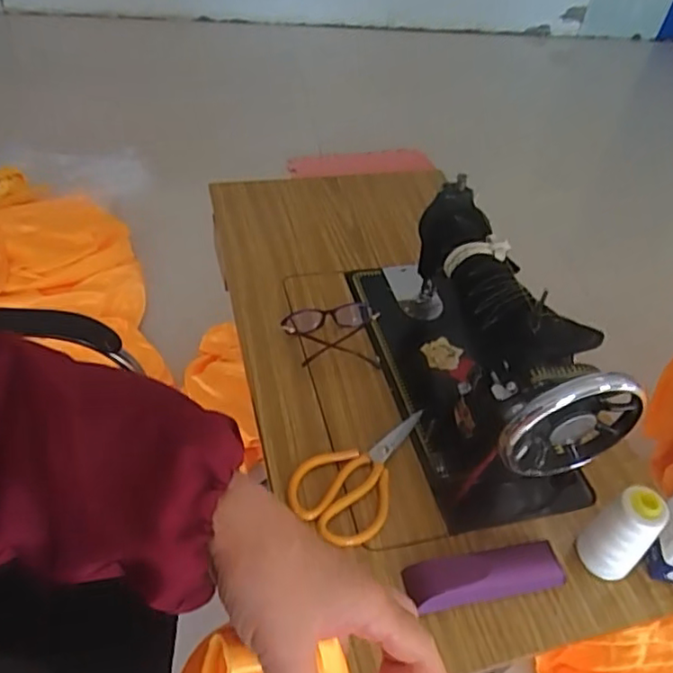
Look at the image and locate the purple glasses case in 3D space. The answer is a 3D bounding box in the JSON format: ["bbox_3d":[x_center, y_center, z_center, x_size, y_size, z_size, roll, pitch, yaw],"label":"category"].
[{"bbox_3d":[0.141,0.232,0.590,0.156,0.046,0.041,-6,47,-12],"label":"purple glasses case"}]

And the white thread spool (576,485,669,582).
[{"bbox_3d":[0.272,0.198,0.590,0.042,0.128,0.046,3,46,-4],"label":"white thread spool"}]

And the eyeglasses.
[{"bbox_3d":[-0.006,0.000,0.785,0.122,0.040,0.078,-3,47,-10],"label":"eyeglasses"}]

